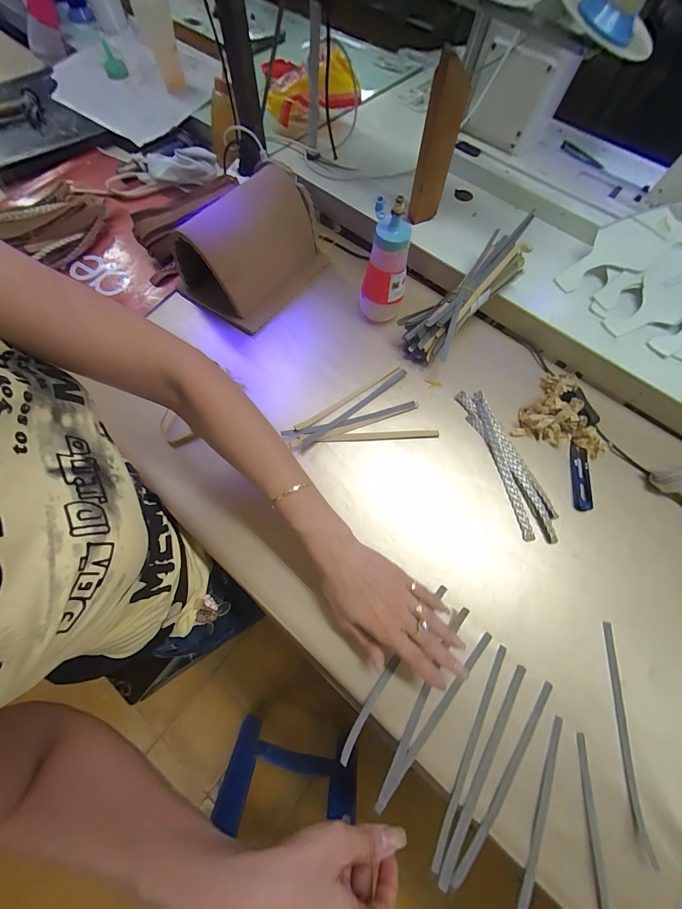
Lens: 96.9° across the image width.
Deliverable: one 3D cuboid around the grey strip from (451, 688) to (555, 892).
[{"bbox_3d":[0.160,0.312,0.293,0.011,0.005,0.188,38,74,12],"label":"grey strip"}]

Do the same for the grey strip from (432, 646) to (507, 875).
[{"bbox_3d":[0.131,0.287,0.296,0.010,0.014,0.187,29,73,9],"label":"grey strip"}]

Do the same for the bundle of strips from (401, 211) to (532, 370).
[{"bbox_3d":[0.187,-0.235,0.443,0.237,0.059,0.082,-46,77,0],"label":"bundle of strips"}]

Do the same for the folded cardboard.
[{"bbox_3d":[-0.138,-0.315,0.466,0.147,0.109,0.205,31,73,10],"label":"folded cardboard"}]

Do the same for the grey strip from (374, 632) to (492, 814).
[{"bbox_3d":[0.097,0.260,0.304,0.010,0.008,0.187,43,72,13],"label":"grey strip"}]

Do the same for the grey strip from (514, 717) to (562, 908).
[{"bbox_3d":[0.179,0.348,0.278,0.008,0.008,0.188,27,72,8],"label":"grey strip"}]

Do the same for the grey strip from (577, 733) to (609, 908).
[{"bbox_3d":[0.231,0.370,0.270,0.012,0.009,0.188,7,71,2],"label":"grey strip"}]

